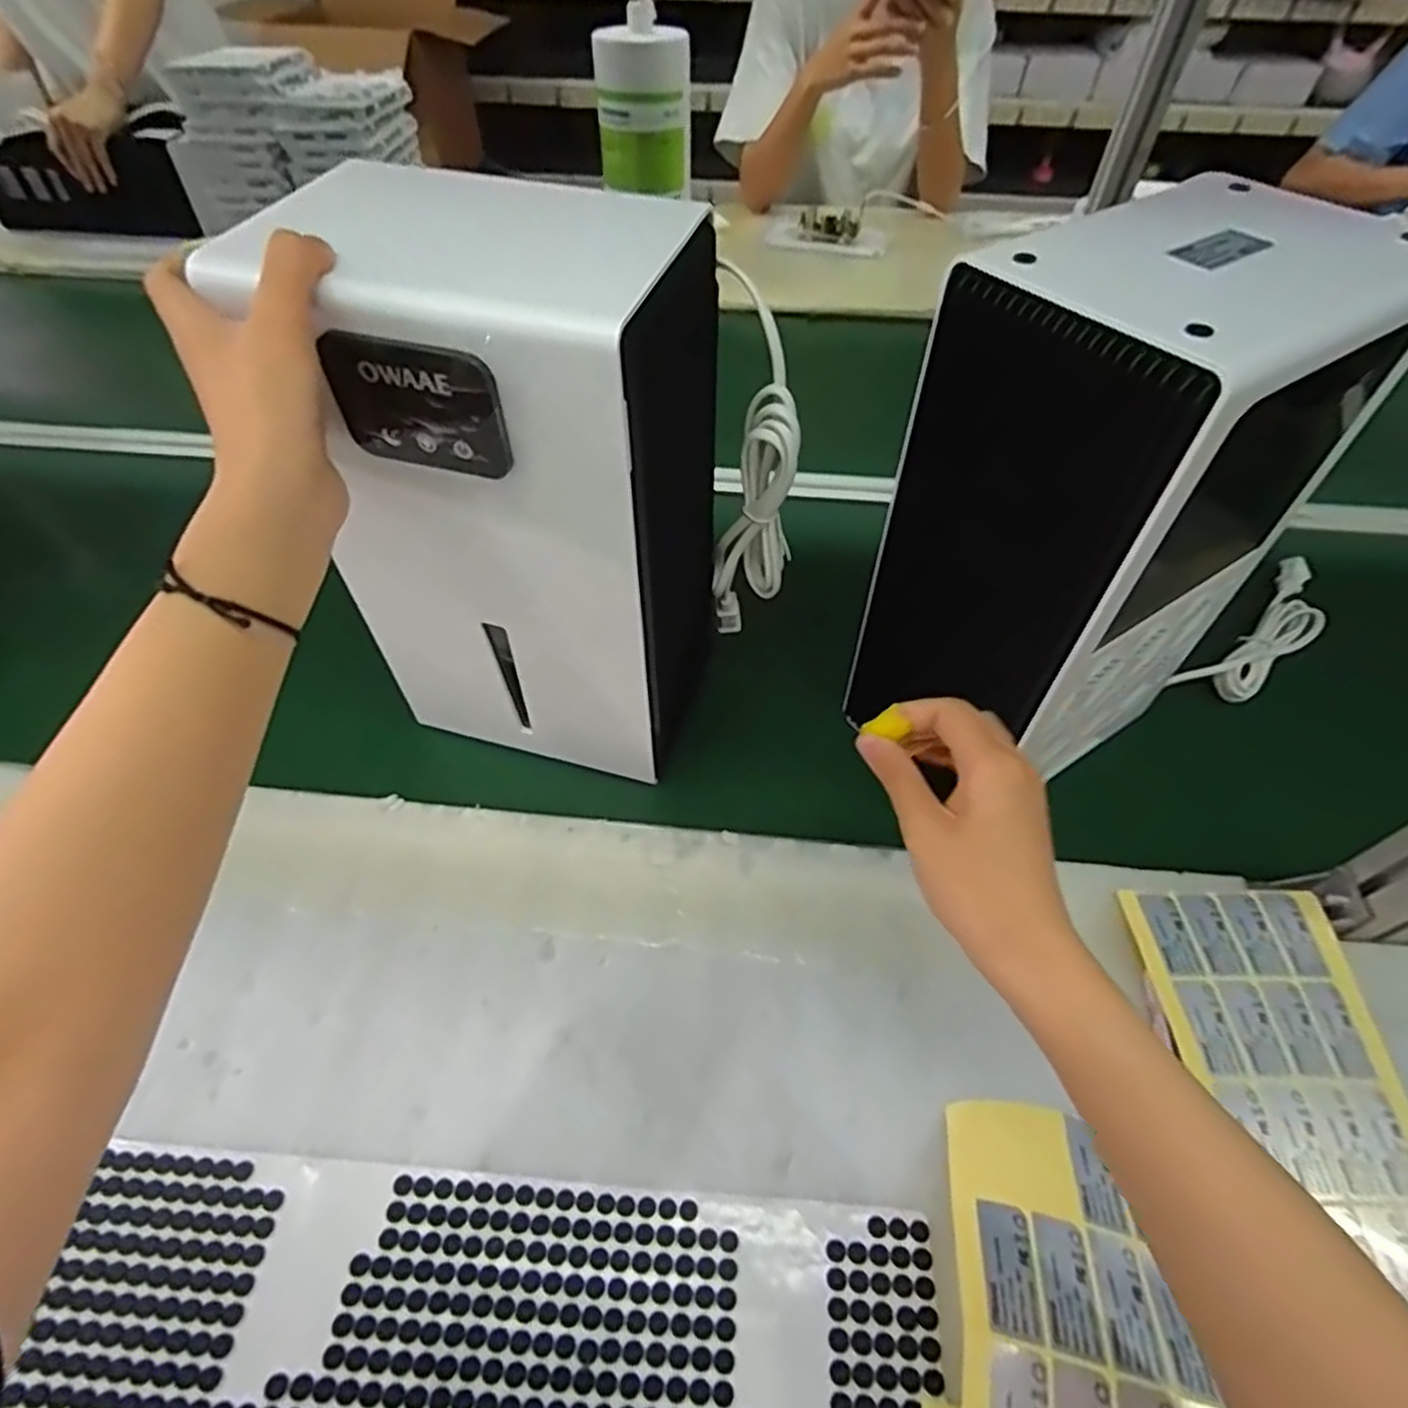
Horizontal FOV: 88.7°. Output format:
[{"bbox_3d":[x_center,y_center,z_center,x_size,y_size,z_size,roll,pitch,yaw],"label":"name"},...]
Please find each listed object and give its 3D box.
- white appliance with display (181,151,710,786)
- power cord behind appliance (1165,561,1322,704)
[{"bbox_3d":[-0.104,-0.114,0.455,0.200,0.328,0.130,11,55,10],"label":"white appliance with display"},{"bbox_3d":[0.490,-0.061,0.627,0.222,0.018,0.058,-34,59,-26],"label":"power cord behind appliance"}]

